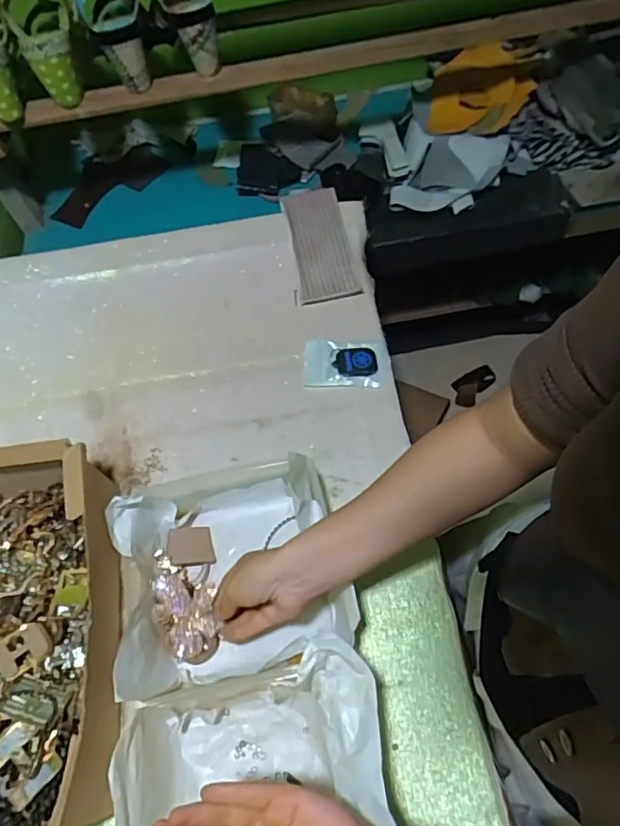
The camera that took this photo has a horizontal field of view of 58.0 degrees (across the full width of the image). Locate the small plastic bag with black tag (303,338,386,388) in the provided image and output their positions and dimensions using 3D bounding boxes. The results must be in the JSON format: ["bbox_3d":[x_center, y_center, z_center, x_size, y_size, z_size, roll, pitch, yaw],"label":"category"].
[{"bbox_3d":[0.043,-0.062,0.690,0.099,0.011,0.065,4,63,5],"label":"small plastic bag with black tag"}]

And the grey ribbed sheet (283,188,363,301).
[{"bbox_3d":[0.015,-0.235,0.767,0.078,0.017,0.186,-8,68,-6],"label":"grey ribbed sheet"}]

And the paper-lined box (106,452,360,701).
[{"bbox_3d":[-0.078,0.142,0.550,0.206,0.080,0.208,-12,62,-3],"label":"paper-lined box"}]

